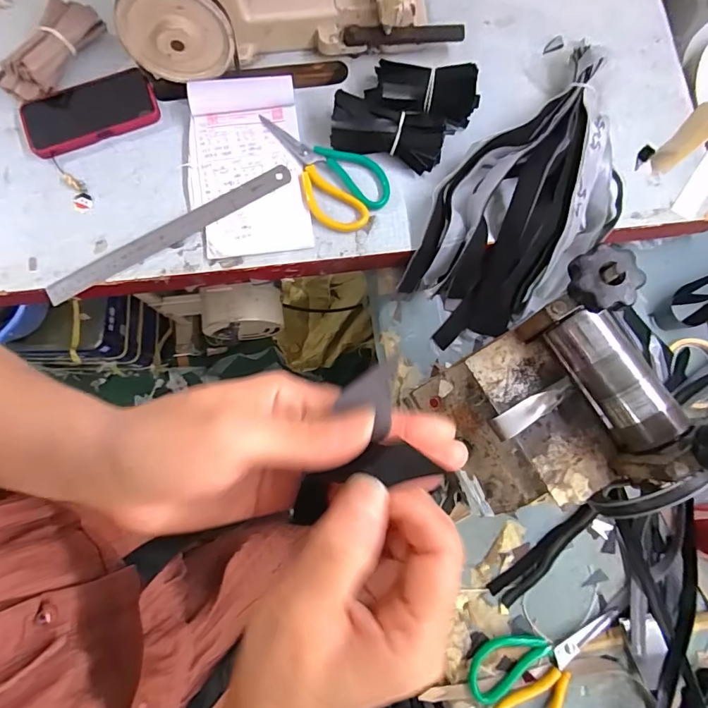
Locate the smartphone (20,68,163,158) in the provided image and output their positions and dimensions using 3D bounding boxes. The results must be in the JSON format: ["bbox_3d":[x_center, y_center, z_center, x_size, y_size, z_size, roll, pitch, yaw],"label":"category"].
[{"bbox_3d":[-0.343,-0.312,0.574,0.168,0.014,0.082,-22,81,-4],"label":"smartphone"}]

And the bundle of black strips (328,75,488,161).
[{"bbox_3d":[0.041,-0.277,0.554,0.145,0.043,0.065,13,80,2],"label":"bundle of black strips"}]

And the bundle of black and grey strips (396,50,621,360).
[{"bbox_3d":[0.228,-0.184,0.567,0.190,0.114,0.380,43,82,7],"label":"bundle of black and grey strips"}]

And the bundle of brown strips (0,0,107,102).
[{"bbox_3d":[-0.393,-0.391,0.572,0.060,0.051,0.146,34,81,5],"label":"bundle of brown strips"}]

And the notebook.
[{"bbox_3d":[-0.136,-0.238,0.557,0.140,0.021,0.230,-8,80,-2],"label":"notebook"}]

